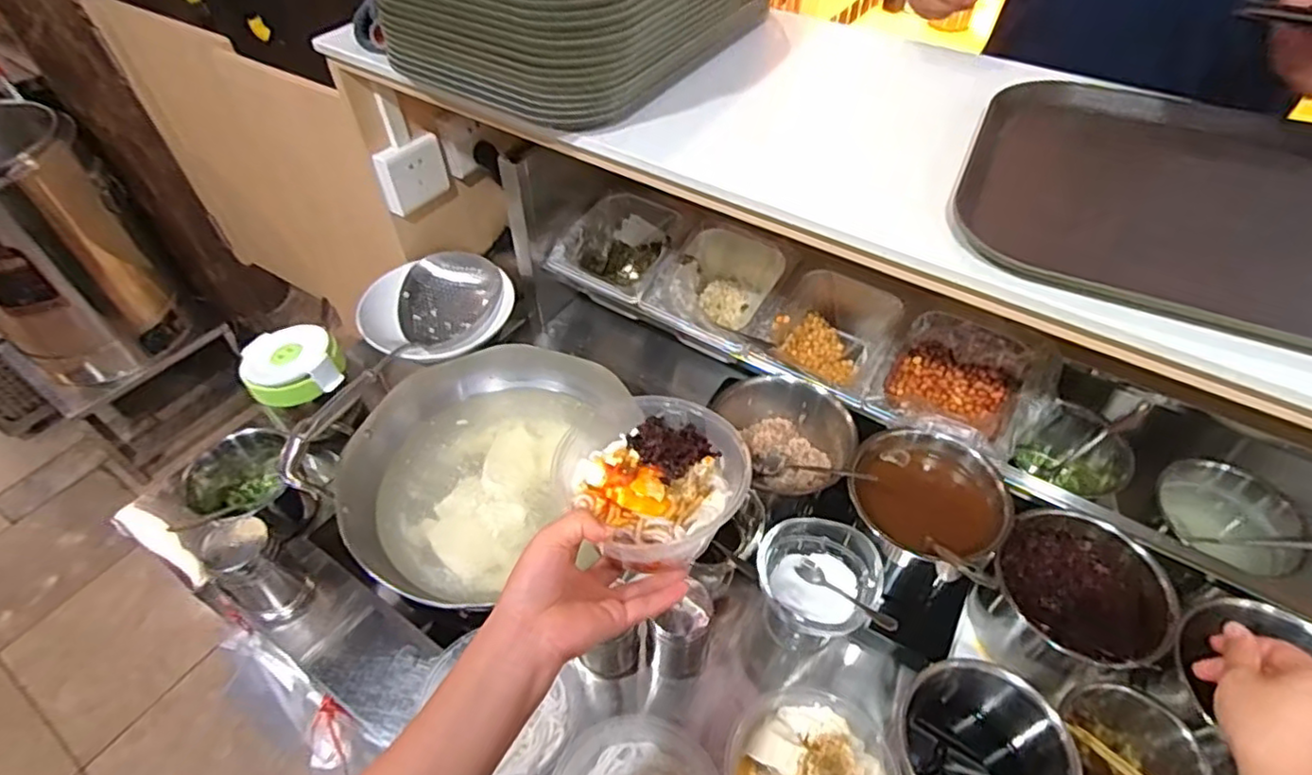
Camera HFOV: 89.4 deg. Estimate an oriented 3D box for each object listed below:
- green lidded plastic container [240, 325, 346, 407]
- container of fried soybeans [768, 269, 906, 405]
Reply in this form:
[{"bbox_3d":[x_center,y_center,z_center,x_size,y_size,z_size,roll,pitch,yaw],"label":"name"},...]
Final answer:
[{"bbox_3d":[-0.453,-0.029,0.830,0.113,0.041,0.108,-1,49,1],"label":"green lidded plastic container"},{"bbox_3d":[0.219,-0.055,0.847,0.142,0.083,0.178,19,52,17],"label":"container of fried soybeans"}]

